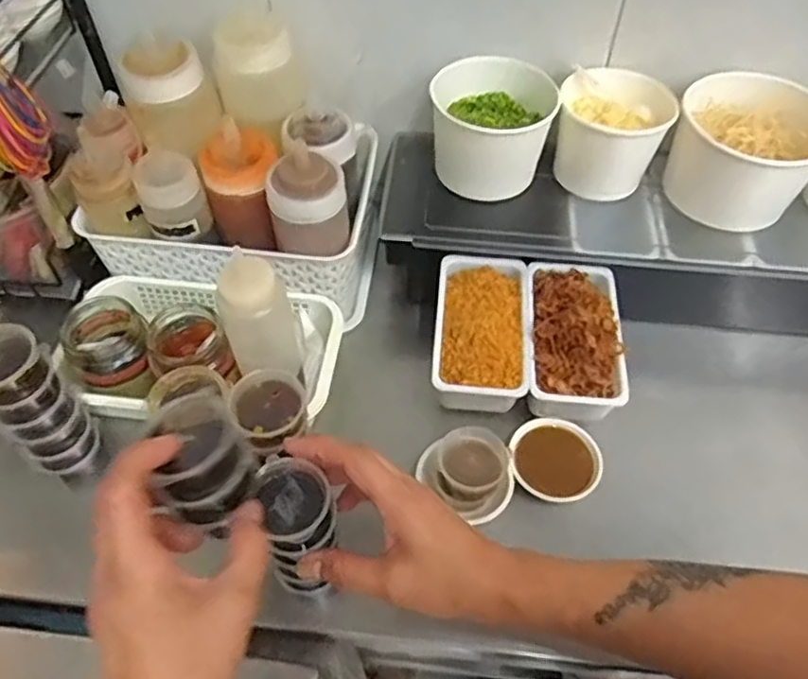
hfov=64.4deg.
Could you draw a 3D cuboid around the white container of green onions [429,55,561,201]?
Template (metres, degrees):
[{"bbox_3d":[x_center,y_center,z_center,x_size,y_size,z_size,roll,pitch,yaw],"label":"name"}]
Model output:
[{"bbox_3d":[0.078,-0.191,0.577,0.105,0.084,0.093,5,53,4],"label":"white container of green onions"}]

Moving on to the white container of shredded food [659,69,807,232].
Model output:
[{"bbox_3d":[0.296,-0.157,0.567,0.119,0.101,0.113,0,53,0],"label":"white container of shredded food"}]

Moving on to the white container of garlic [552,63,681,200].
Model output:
[{"bbox_3d":[0.183,-0.183,0.572,0.092,0.082,0.082,10,53,8],"label":"white container of garlic"}]

